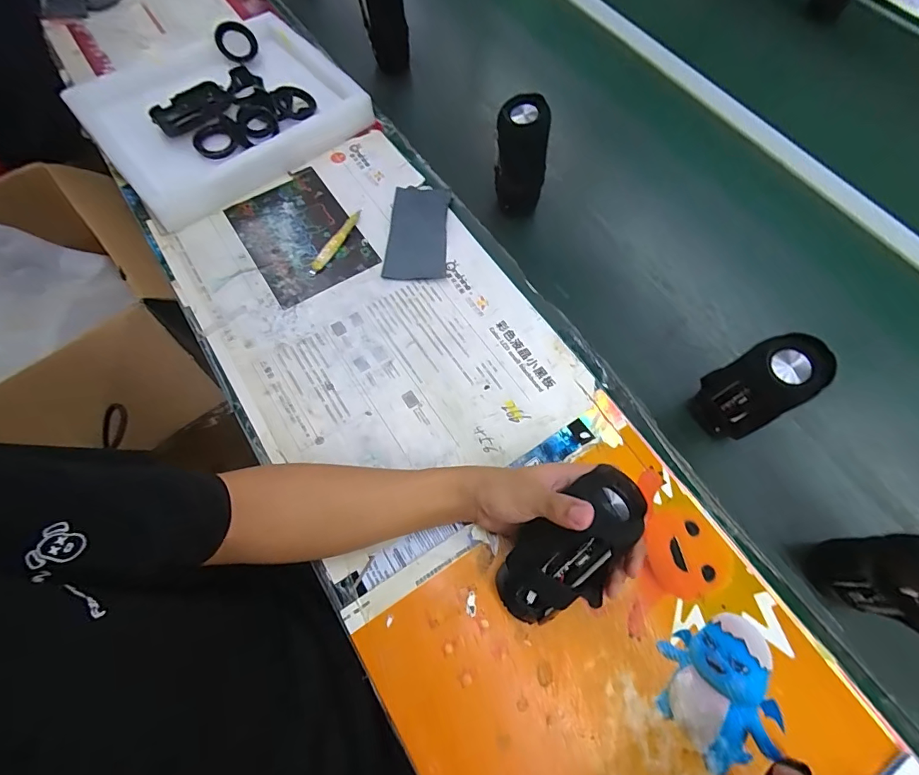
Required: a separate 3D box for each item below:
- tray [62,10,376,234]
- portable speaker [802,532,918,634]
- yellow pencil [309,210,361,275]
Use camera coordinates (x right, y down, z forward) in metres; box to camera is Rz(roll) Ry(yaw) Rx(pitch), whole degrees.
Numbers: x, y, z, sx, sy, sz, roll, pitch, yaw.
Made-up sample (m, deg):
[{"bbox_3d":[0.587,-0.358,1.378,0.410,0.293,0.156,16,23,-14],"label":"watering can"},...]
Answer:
[{"bbox_3d":[-0.365,-0.449,0.665,0.362,0.044,0.339,-38,73,-16],"label":"tray"},{"bbox_3d":[0.388,0.171,0.384,0.060,0.141,0.066,-40,74,-17],"label":"portable speaker"},{"bbox_3d":[-0.168,-0.200,0.597,0.016,0.009,0.115,28,69,10],"label":"yellow pencil"}]

